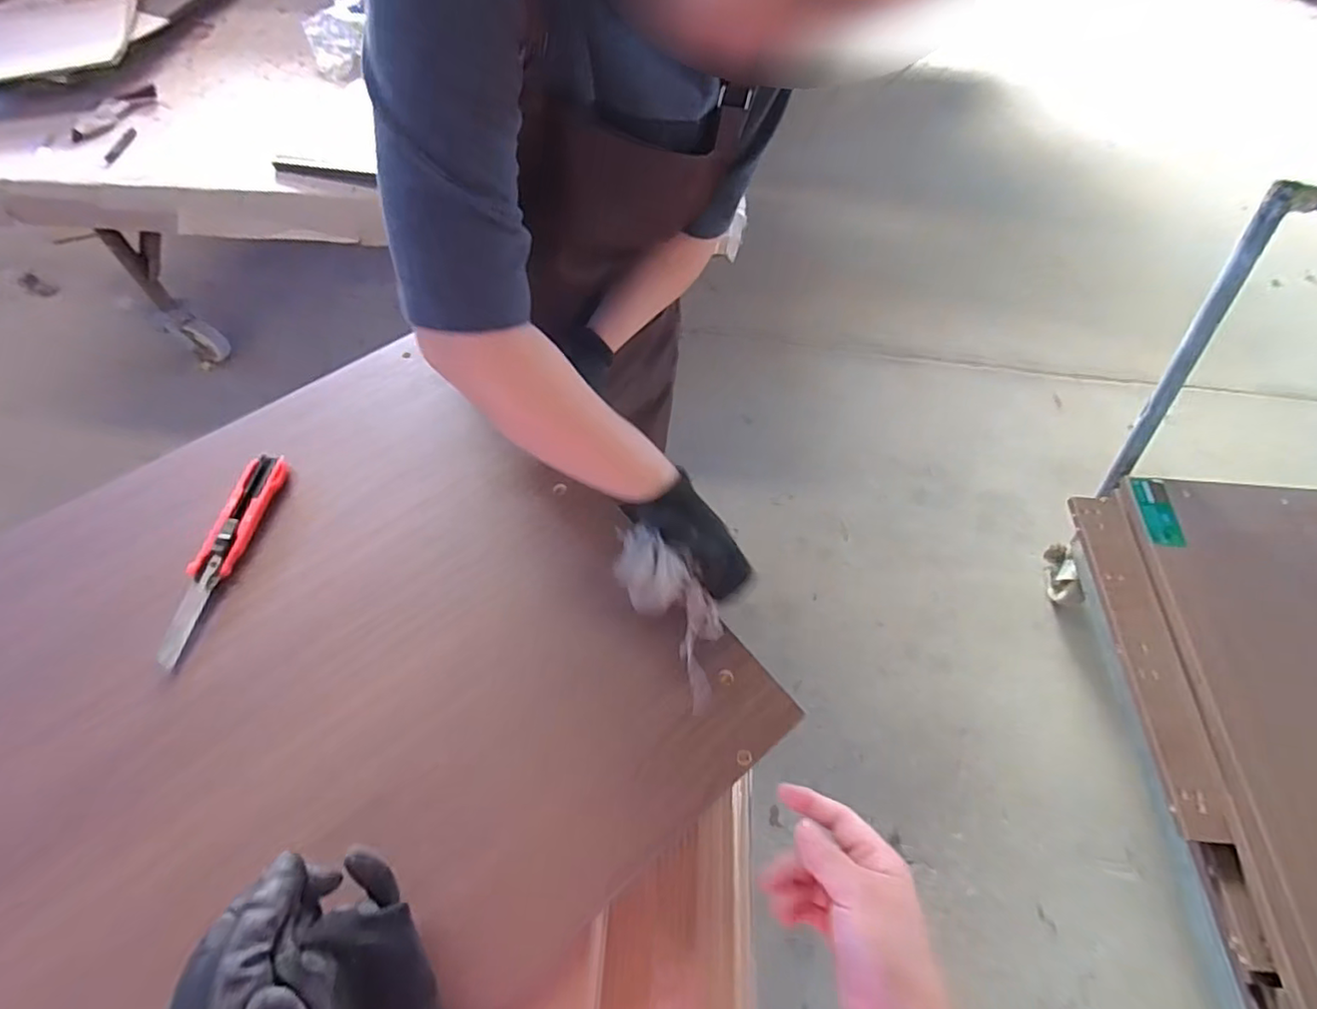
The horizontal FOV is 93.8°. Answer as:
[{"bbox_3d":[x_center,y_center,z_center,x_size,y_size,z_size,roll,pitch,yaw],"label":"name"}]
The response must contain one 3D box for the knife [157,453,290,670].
[{"bbox_3d":[-0.395,0.042,0.559,0.033,0.017,0.205,8,58,5],"label":"knife"}]

